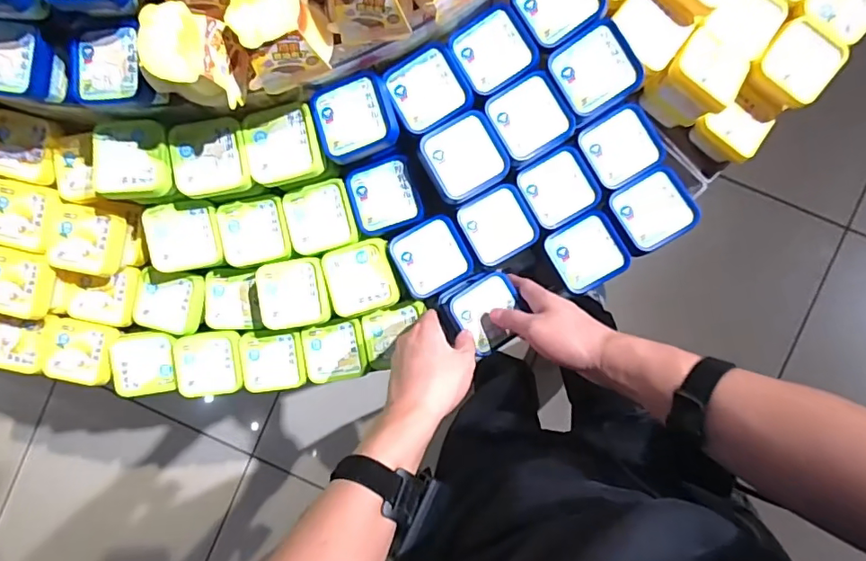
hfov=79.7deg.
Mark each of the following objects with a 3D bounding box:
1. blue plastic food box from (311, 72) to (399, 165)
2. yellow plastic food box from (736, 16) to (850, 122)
[{"bbox_3d":[-0.076,-0.159,0.499,0.073,0.023,0.073,-19,89,3],"label":"blue plastic food box"},{"bbox_3d":[0.381,-0.224,0.558,0.072,0.051,0.083,41,92,2],"label":"yellow plastic food box"}]

